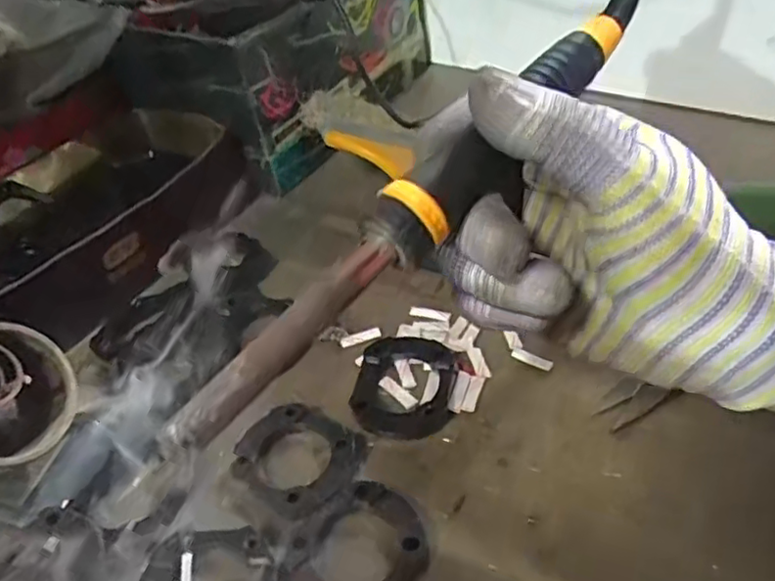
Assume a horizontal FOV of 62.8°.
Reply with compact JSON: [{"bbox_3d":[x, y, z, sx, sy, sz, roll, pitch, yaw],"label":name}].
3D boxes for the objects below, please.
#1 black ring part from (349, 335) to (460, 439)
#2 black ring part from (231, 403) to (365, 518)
[{"bbox_3d":[0.009,0.049,0.333,0.052,0.013,0.057,2,43,12],"label":"black ring part"},{"bbox_3d":[-0.043,0.078,0.308,0.060,0.008,0.054,20,49,28],"label":"black ring part"}]

